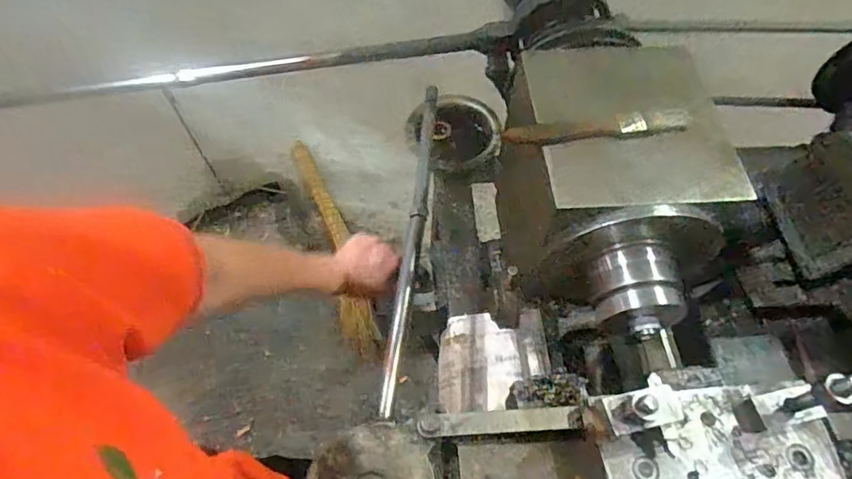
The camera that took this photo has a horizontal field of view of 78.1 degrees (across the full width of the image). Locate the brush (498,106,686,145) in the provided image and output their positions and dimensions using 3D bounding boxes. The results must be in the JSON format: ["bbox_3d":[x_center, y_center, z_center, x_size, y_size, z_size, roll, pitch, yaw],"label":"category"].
[{"bbox_3d":[0.141,-0.090,0.428,0.148,0.019,0.023,-5,61,-5],"label":"brush"}]

